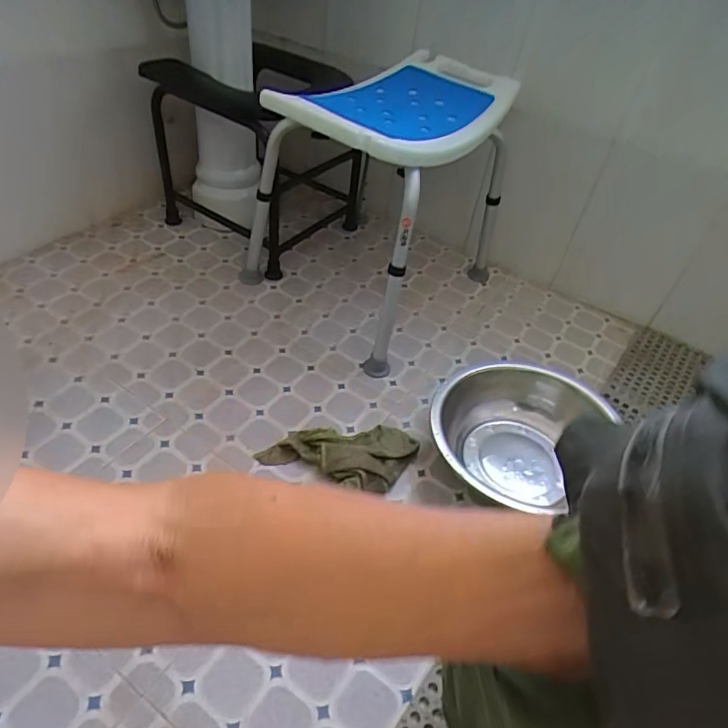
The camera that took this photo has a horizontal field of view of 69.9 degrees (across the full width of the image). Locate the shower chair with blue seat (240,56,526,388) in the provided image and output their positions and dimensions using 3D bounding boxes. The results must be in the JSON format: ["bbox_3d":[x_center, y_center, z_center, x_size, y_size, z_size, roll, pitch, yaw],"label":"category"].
[{"bbox_3d":[0.058,-0.381,1.162,0.392,0.434,0.586,29,47,20],"label":"shower chair with blue seat"}]

